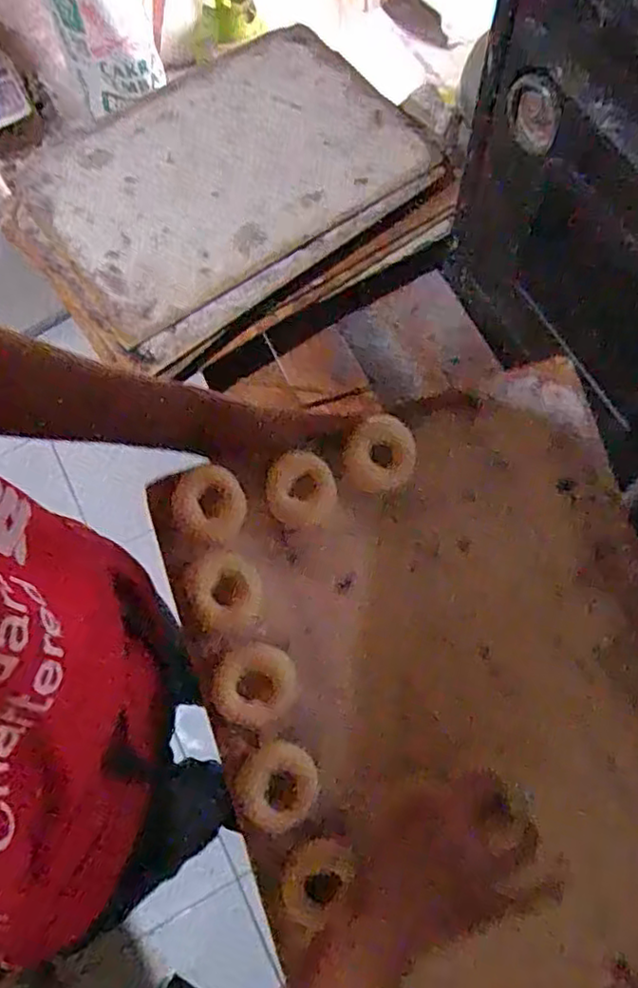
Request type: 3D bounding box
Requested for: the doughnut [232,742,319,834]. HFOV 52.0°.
[{"bbox_3d":[-0.038,0.261,0.584,0.070,0.019,0.073,-1,69,2],"label":"doughnut"}]

